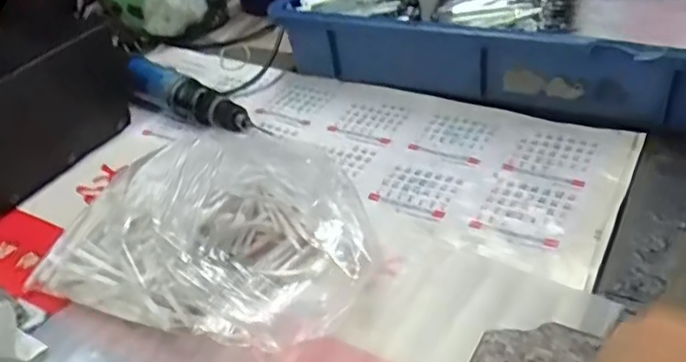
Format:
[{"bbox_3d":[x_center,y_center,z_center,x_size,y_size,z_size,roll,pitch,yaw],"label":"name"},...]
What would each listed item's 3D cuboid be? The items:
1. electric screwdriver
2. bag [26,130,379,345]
[{"bbox_3d":[-0.142,-0.081,0.594,0.175,0.038,0.042,20,44,30],"label":"electric screwdriver"},{"bbox_3d":[-0.090,0.029,0.411,0.211,0.077,0.126,11,40,21],"label":"bag"}]

